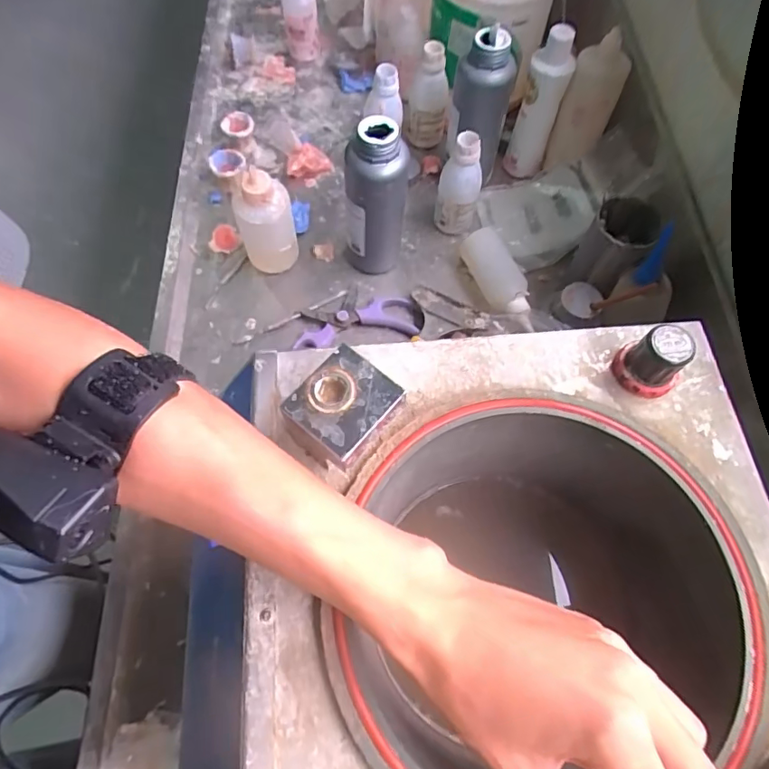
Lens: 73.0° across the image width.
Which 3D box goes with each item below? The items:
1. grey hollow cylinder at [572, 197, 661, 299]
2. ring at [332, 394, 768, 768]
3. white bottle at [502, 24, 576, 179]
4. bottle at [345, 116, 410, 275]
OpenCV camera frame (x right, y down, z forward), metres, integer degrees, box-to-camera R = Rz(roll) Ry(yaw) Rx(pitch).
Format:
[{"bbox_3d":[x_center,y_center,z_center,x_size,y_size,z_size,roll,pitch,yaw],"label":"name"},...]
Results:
[{"bbox_3d":[0.244,-0.145,0.564,0.065,0.094,0.060,31,69,12],"label":"grey hollow cylinder"},{"bbox_3d":[0.084,0.106,0.271,0.221,0.007,0.211,0,65,-1],"label":"ring"},{"bbox_3d":[0.196,-0.351,0.657,0.050,0.170,0.043,27,68,11],"label":"white bottle"},{"bbox_3d":[-0.010,-0.201,0.586,0.068,0.187,0.068,-1,65,-2],"label":"bottle"}]

